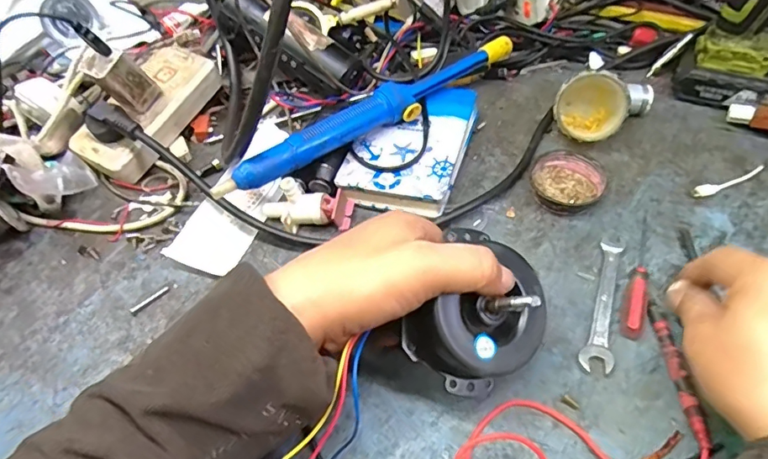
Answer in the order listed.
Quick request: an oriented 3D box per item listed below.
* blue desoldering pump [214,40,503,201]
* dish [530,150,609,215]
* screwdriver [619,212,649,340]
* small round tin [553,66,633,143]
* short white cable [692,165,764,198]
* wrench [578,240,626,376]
[{"bbox_3d":[-0.002,-0.105,0.445,0.317,0.036,0.035,-36,57,-21],"label":"blue desoldering pump"},{"bbox_3d":[0.156,-0.039,0.425,0.058,0.017,0.063,-3,52,3],"label":"dish"},{"bbox_3d":[0.193,0.028,0.371,0.016,0.014,0.116,17,55,18],"label":"screwdriver"},{"bbox_3d":[0.187,-0.112,0.443,0.060,0.058,0.027,31,39,11],"label":"small round tin"},{"bbox_3d":[0.294,-0.042,0.421,0.072,0.004,0.011,-22,53,-12],"label":"short white cable"},{"bbox_3d":[0.160,0.052,0.361,0.022,0.008,0.113,13,54,15],"label":"wrench"}]

